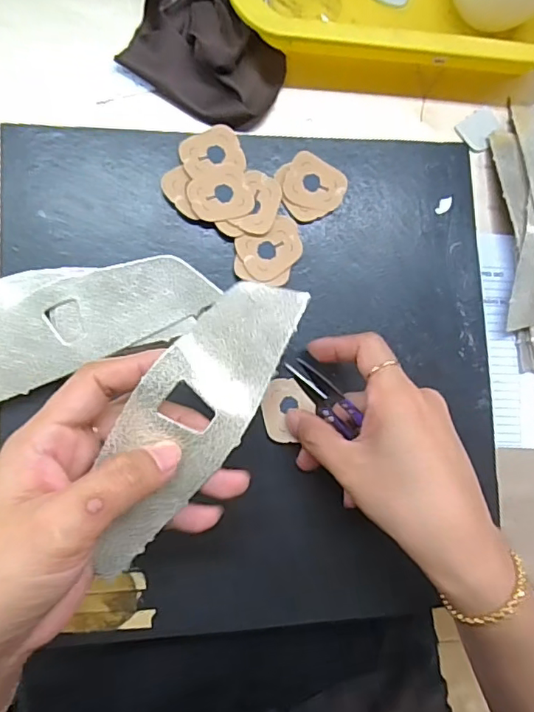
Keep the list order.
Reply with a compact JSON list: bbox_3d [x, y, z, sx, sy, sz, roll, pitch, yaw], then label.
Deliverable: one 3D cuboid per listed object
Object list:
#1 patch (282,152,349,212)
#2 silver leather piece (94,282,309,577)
[{"bbox_3d":[0.031,-0.108,0.336,0.039,0.004,0.032,28,87,-9],"label":"patch"},{"bbox_3d":[-0.034,0.025,0.241,0.048,0.030,0.154,33,78,-5],"label":"silver leather piece"}]

